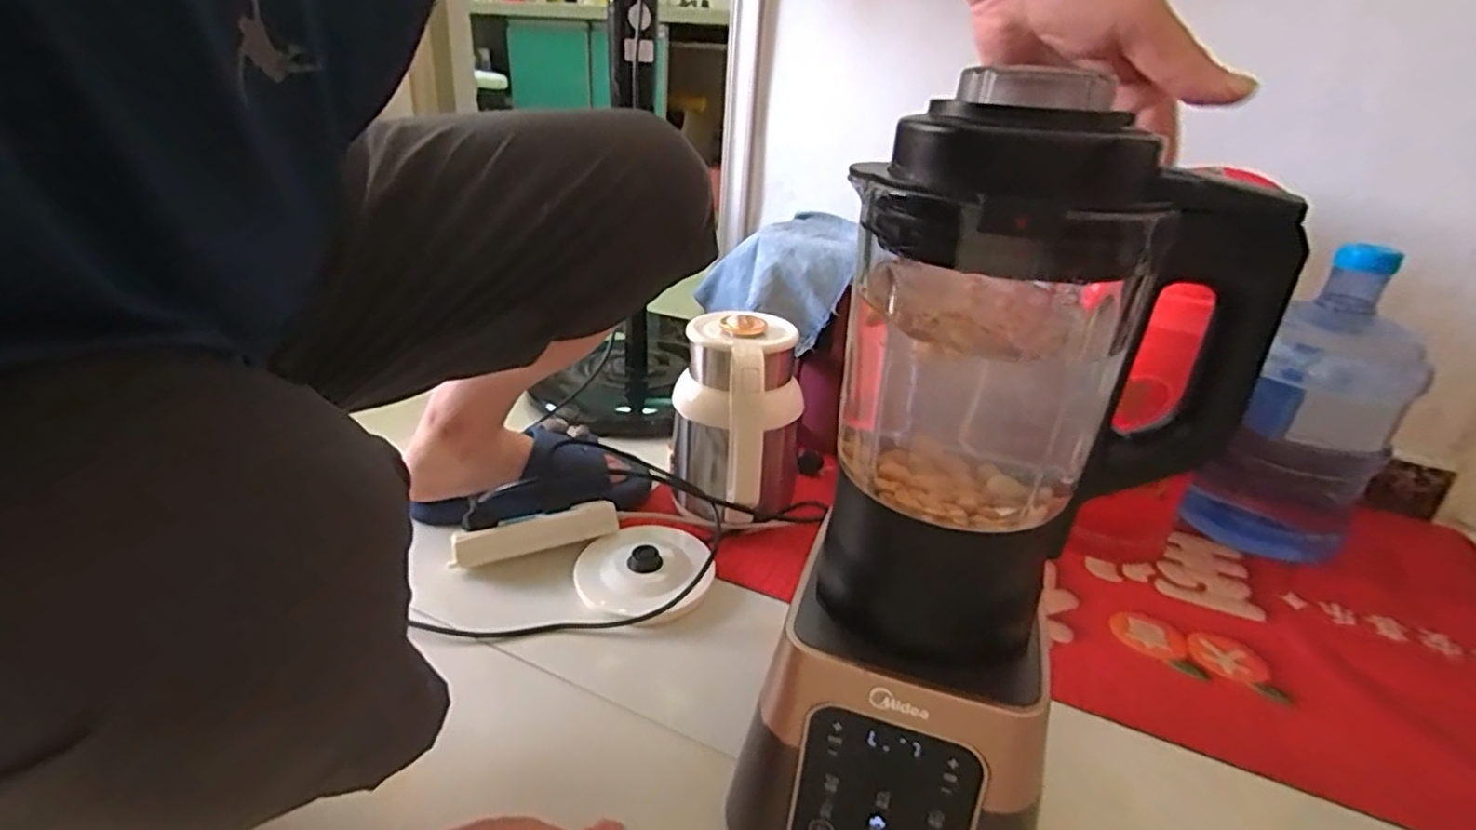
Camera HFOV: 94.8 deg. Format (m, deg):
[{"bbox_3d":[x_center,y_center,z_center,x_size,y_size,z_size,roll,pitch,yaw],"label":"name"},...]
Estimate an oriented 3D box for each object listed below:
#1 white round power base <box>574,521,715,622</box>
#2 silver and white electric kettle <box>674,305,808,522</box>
[{"bbox_3d":[-0.101,0.159,0.733,0.142,0.034,0.128,-3,29,-9],"label":"white round power base"},{"bbox_3d":[-0.001,0.028,0.774,0.144,0.230,0.154,3,26,-3],"label":"silver and white electric kettle"}]

